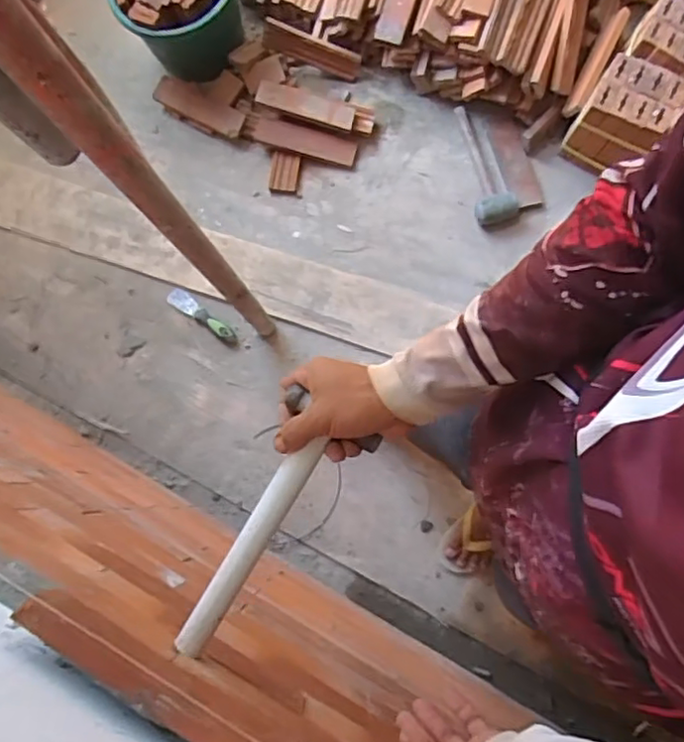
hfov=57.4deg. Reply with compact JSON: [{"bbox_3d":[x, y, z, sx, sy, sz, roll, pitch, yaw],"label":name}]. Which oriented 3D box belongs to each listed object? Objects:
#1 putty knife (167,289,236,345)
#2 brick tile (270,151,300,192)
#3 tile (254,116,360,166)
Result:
[{"bbox_3d":[-0.310,-0.124,1.396,0.183,0.016,0.038,33,81,7],"label":"putty knife"},{"bbox_3d":[-0.135,-0.468,1.463,0.065,0.016,0.089,6,79,2],"label":"brick tile"},{"bbox_3d":[-0.087,-0.535,1.457,0.240,0.014,0.056,14,104,-2],"label":"tile"}]

